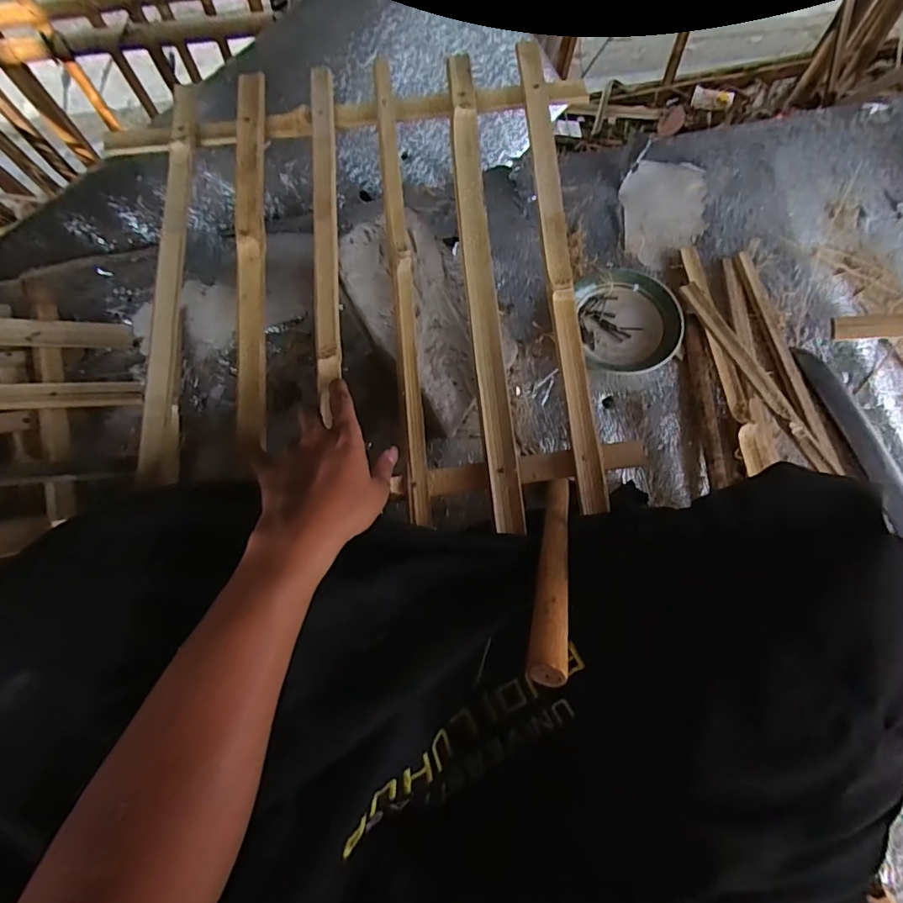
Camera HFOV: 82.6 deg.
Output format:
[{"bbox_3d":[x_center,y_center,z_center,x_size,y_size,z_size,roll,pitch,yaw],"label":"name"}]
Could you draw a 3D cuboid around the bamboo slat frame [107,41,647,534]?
[{"bbox_3d":[-0.075,-0.165,0.513,0.436,0.058,0.481,-4,75,-2],"label":"bamboo slat frame"}]

